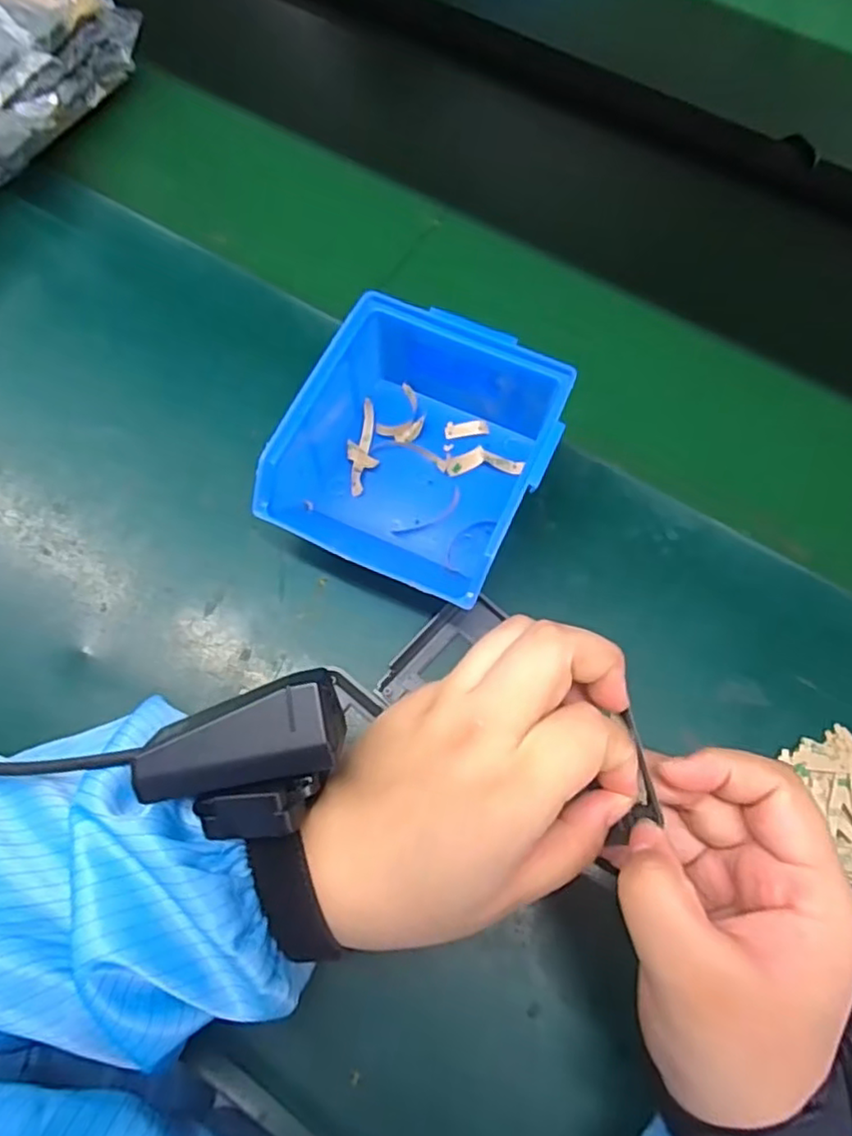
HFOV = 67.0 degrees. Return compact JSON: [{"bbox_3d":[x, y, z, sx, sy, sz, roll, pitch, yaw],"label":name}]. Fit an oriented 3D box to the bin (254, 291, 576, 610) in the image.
[{"bbox_3d":[-0.001,-0.064,0.344,0.126,0.068,0.136,19,67,6],"label":"bin"}]

